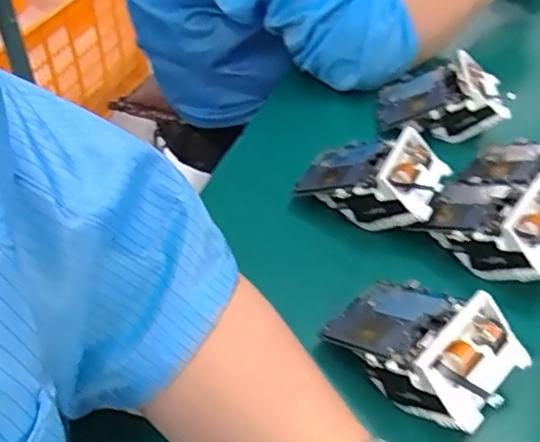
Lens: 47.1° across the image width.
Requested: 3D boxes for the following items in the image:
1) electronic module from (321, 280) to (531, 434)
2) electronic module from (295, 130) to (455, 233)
[{"bbox_3d":[0.096,0.079,0.400,0.116,0.056,0.076,33,53,30],"label":"electronic module"},{"bbox_3d":[0.083,-0.035,0.516,0.111,0.057,0.075,20,48,21],"label":"electronic module"}]

